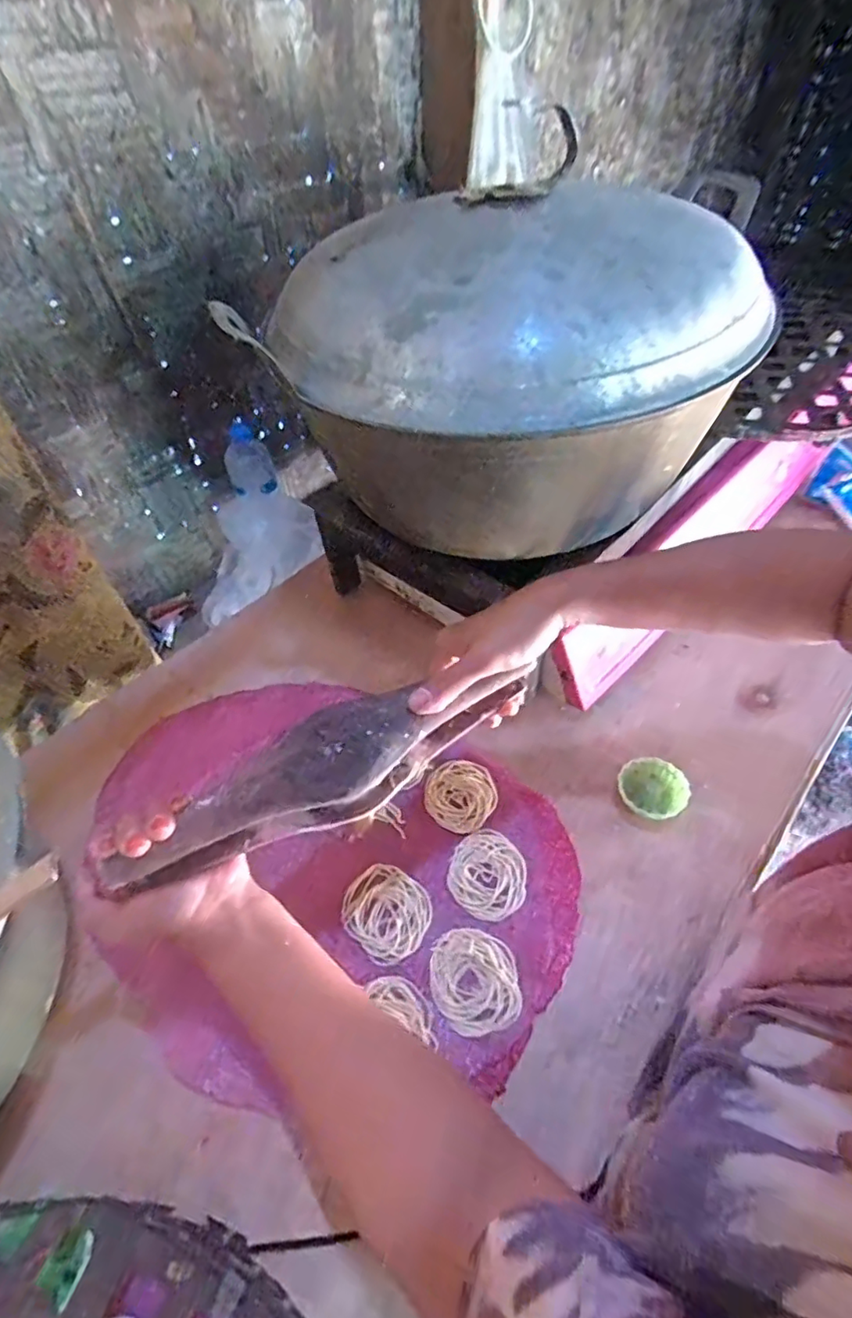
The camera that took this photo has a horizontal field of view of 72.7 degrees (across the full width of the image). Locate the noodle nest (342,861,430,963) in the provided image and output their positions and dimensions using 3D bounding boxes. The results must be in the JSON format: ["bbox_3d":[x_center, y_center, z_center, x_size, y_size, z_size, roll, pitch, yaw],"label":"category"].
[{"bbox_3d":[-0.034,0.215,0.496,0.077,0.004,0.067,35,60,29],"label":"noodle nest"}]

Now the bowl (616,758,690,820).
[{"bbox_3d":[0.214,0.124,0.548,0.061,0.023,0.061,-2,49,3],"label":"bowl"}]

